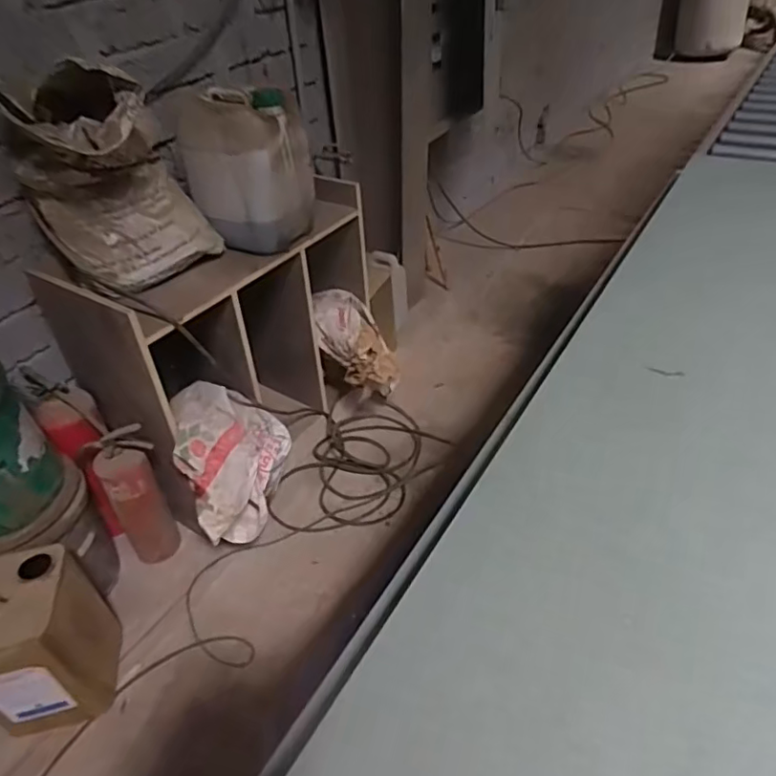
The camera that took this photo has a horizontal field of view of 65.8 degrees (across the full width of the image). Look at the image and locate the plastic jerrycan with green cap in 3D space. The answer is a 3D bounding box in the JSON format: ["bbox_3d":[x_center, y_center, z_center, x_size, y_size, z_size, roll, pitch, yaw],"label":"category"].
[{"bbox_3d":[-0.359,-0.572,1.576,0.287,0.353,0.254,-27,42,-23],"label":"plastic jerrycan with green cap"}]

